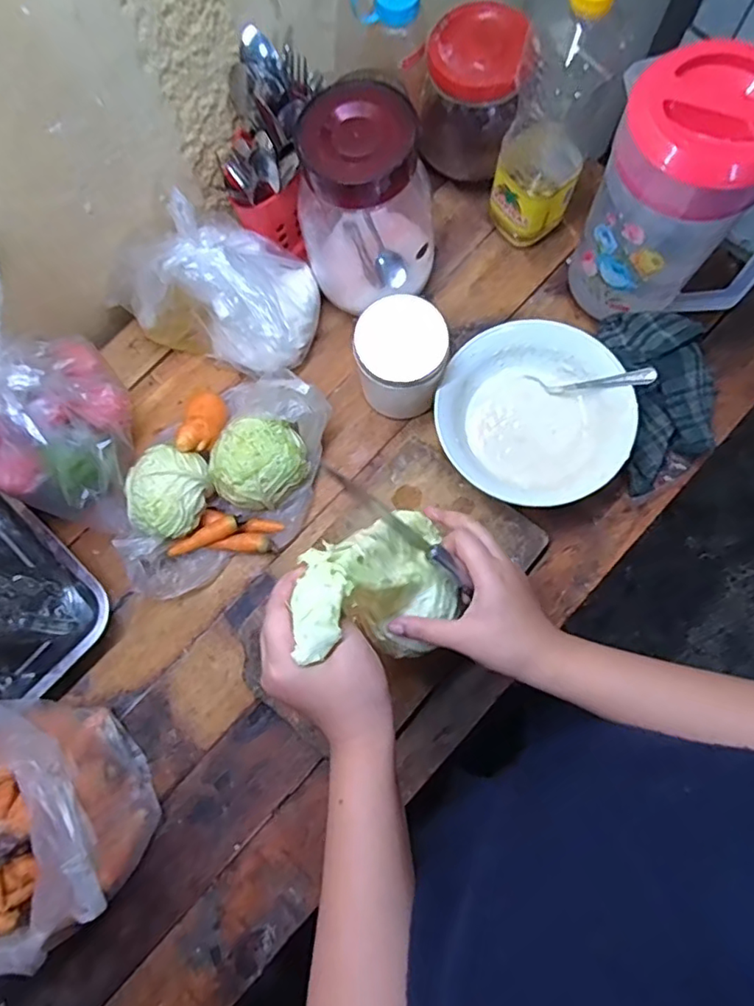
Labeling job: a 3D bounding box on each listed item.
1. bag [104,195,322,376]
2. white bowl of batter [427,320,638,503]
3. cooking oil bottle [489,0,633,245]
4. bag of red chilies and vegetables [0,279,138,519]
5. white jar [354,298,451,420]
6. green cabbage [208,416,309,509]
[{"bbox_3d":[-0.149,-0.218,0.588,0.163,0.131,0.120,15,77,5],"label":"bag"},{"bbox_3d":[0.152,-0.085,0.587,0.181,0.067,0.179,0,76,2],"label":"white bowl of batter"},{"bbox_3d":[0.166,-0.353,0.545,0.063,0.253,0.072,43,81,11],"label":"cooking oil bottle"},{"bbox_3d":[-0.323,-0.098,0.537,0.139,0.151,0.183,-41,79,-8],"label":"bag of red chilies and vegetables"},{"bbox_3d":[0.024,-0.139,0.593,0.088,0.112,0.081,0,76,2],"label":"white jar"},{"bbox_3d":[-0.119,-0.039,0.591,0.093,0.074,0.080,-37,78,-7],"label":"green cabbage"}]

